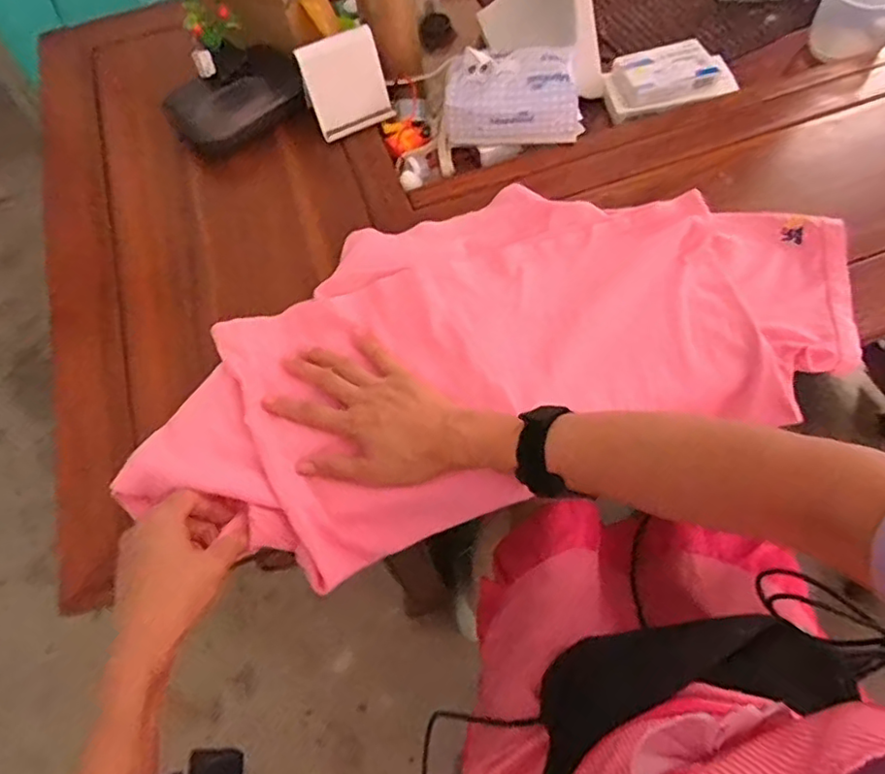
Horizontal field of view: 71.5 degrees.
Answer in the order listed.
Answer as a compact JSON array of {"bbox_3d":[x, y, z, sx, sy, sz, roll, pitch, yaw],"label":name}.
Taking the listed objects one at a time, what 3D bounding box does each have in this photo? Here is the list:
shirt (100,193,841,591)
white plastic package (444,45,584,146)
[{"bbox_3d":[0.055,-0.041,0.564,0.625,0.079,0.290,-18,63,-8],"label":"shirt"},{"bbox_3d":[0.077,-0.306,0.661,0.141,0.084,0.064,6,63,7],"label":"white plastic package"}]

